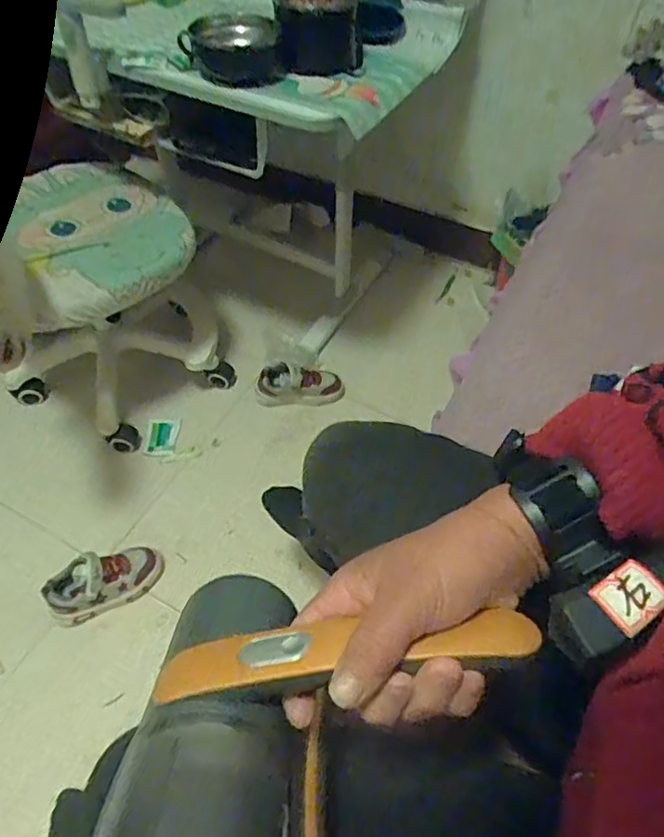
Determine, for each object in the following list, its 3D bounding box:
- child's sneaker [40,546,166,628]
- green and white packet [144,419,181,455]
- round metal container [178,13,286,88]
[{"bbox_3d":[-0.401,0.289,1.061,0.201,0.088,0.080,-25,55,-20],"label":"child's sneaker"},{"bbox_3d":[-0.376,0.039,1.318,0.065,0.015,0.090,3,51,1],"label":"green and white packet"},{"bbox_3d":[-0.164,-0.595,0.963,0.159,0.075,0.113,-8,51,-7],"label":"round metal container"}]

